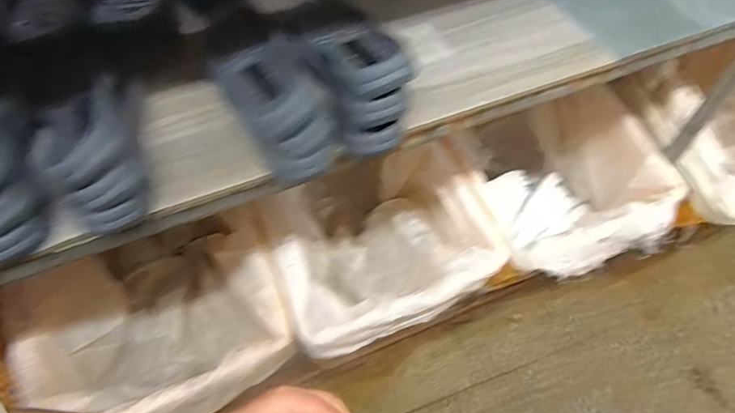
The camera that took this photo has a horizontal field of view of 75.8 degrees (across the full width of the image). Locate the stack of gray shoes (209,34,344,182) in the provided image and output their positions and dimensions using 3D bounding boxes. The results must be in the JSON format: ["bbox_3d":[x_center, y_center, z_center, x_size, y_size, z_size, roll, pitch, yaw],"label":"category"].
[{"bbox_3d":[-0.117,-0.141,0.601,0.105,0.102,0.219,-25,57,-16],"label":"stack of gray shoes"}]

